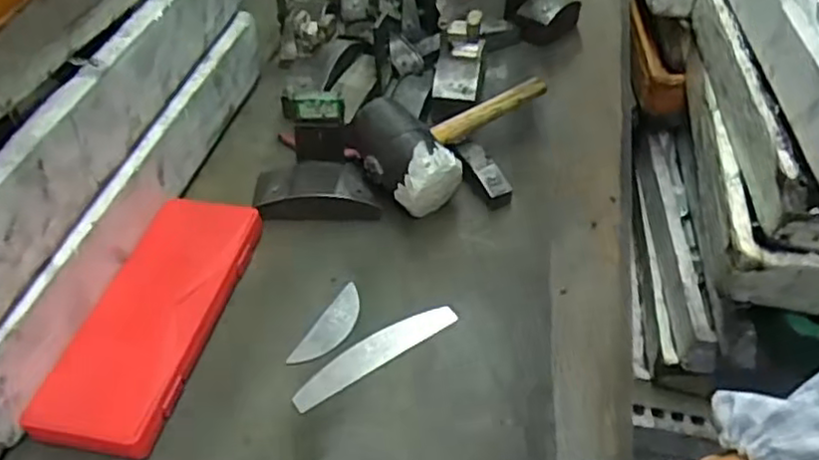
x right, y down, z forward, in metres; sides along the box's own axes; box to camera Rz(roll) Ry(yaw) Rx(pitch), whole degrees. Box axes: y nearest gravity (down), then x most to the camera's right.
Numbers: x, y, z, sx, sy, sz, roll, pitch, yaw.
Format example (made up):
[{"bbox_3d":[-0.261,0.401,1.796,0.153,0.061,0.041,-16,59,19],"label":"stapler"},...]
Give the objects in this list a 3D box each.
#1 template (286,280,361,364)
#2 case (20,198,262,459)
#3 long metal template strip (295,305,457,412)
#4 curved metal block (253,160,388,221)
[{"bbox_3d":[-0.067,0.084,0.601,0.030,0.004,0.096,20,47,18],"label":"template"},{"bbox_3d":[-0.212,0.069,0.583,0.094,0.033,0.249,9,45,7],"label":"case"},{"bbox_3d":[-0.029,0.104,0.583,0.156,0.008,0.029,-26,56,-25],"label":"long metal template strip"},{"bbox_3d":[-0.092,-0.041,0.699,0.124,0.031,0.056,-1,44,-3],"label":"curved metal block"}]

